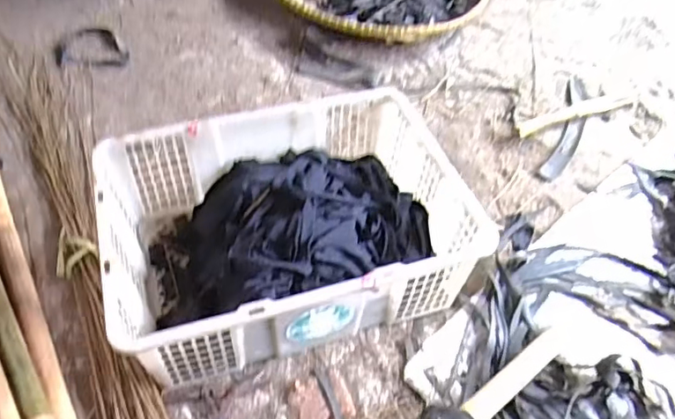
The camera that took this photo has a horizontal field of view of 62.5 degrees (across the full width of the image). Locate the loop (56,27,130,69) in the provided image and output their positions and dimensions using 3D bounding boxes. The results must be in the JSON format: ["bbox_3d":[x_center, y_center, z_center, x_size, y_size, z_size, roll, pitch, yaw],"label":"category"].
[{"bbox_3d":[-0.523,-0.350,1.199,0.159,0.013,0.129,1,49,-1],"label":"loop"}]

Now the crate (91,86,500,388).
[{"bbox_3d":[-0.076,0.022,0.803,0.468,0.152,0.343,-15,51,-14],"label":"crate"}]

